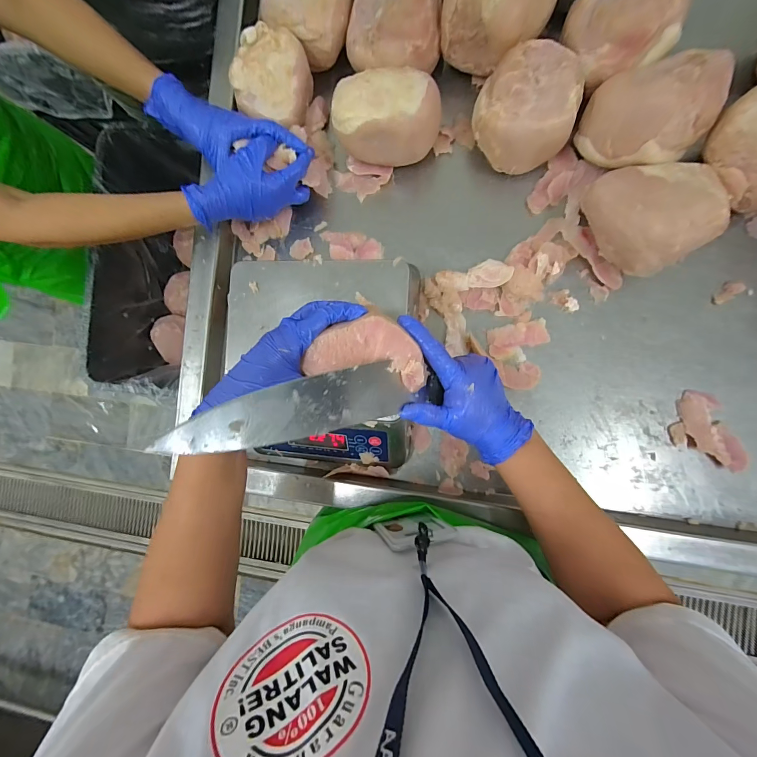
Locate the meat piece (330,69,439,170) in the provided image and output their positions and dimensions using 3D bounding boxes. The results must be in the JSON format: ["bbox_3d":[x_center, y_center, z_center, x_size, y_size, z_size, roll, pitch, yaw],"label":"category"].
[{"bbox_3d":[0.012,-0.347,0.485,0.140,0.100,0.085,-6,88,8],"label":"meat piece"}]

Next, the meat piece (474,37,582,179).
[{"bbox_3d":[0.189,-0.350,0.471,0.121,0.093,0.126,2,89,9],"label":"meat piece"}]

